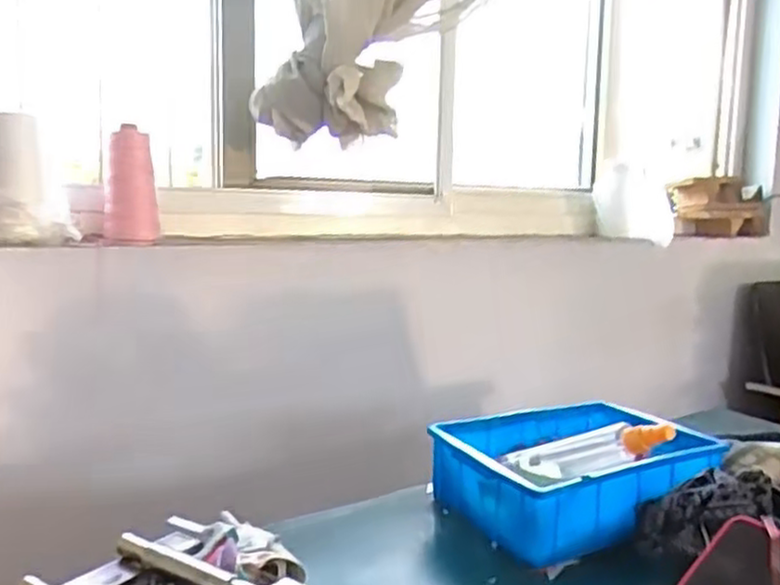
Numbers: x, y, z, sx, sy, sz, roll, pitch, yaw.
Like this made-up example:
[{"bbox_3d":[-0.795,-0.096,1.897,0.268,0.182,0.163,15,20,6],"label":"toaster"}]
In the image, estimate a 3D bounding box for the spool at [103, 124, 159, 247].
[{"bbox_3d":[-0.359,-0.138,1.006,0.074,0.164,0.064,-1,8,-18],"label":"spool"}]

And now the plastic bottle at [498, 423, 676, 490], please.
[{"bbox_3d":[0.191,0.158,0.709,0.186,0.044,0.043,-27,-11,36],"label":"plastic bottle"}]

